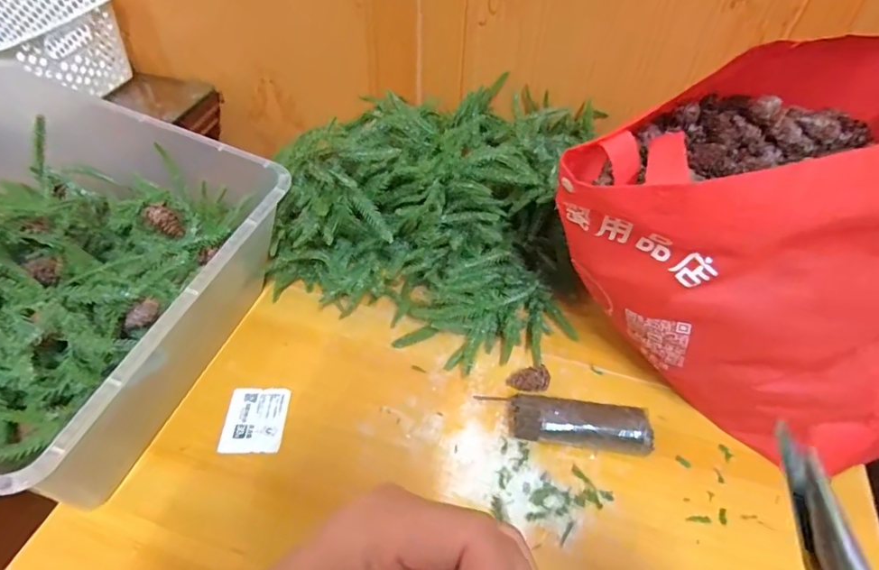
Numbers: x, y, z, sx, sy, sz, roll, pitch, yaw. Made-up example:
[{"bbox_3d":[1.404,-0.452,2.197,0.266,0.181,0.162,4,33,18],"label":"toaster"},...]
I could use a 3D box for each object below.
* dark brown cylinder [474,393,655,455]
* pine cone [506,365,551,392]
[{"bbox_3d":[0.105,0.113,0.427,0.131,0.031,0.041,6,48,4],"label":"dark brown cylinder"},{"bbox_3d":[0.079,0.084,0.454,0.035,0.022,0.018,4,48,2],"label":"pine cone"}]

